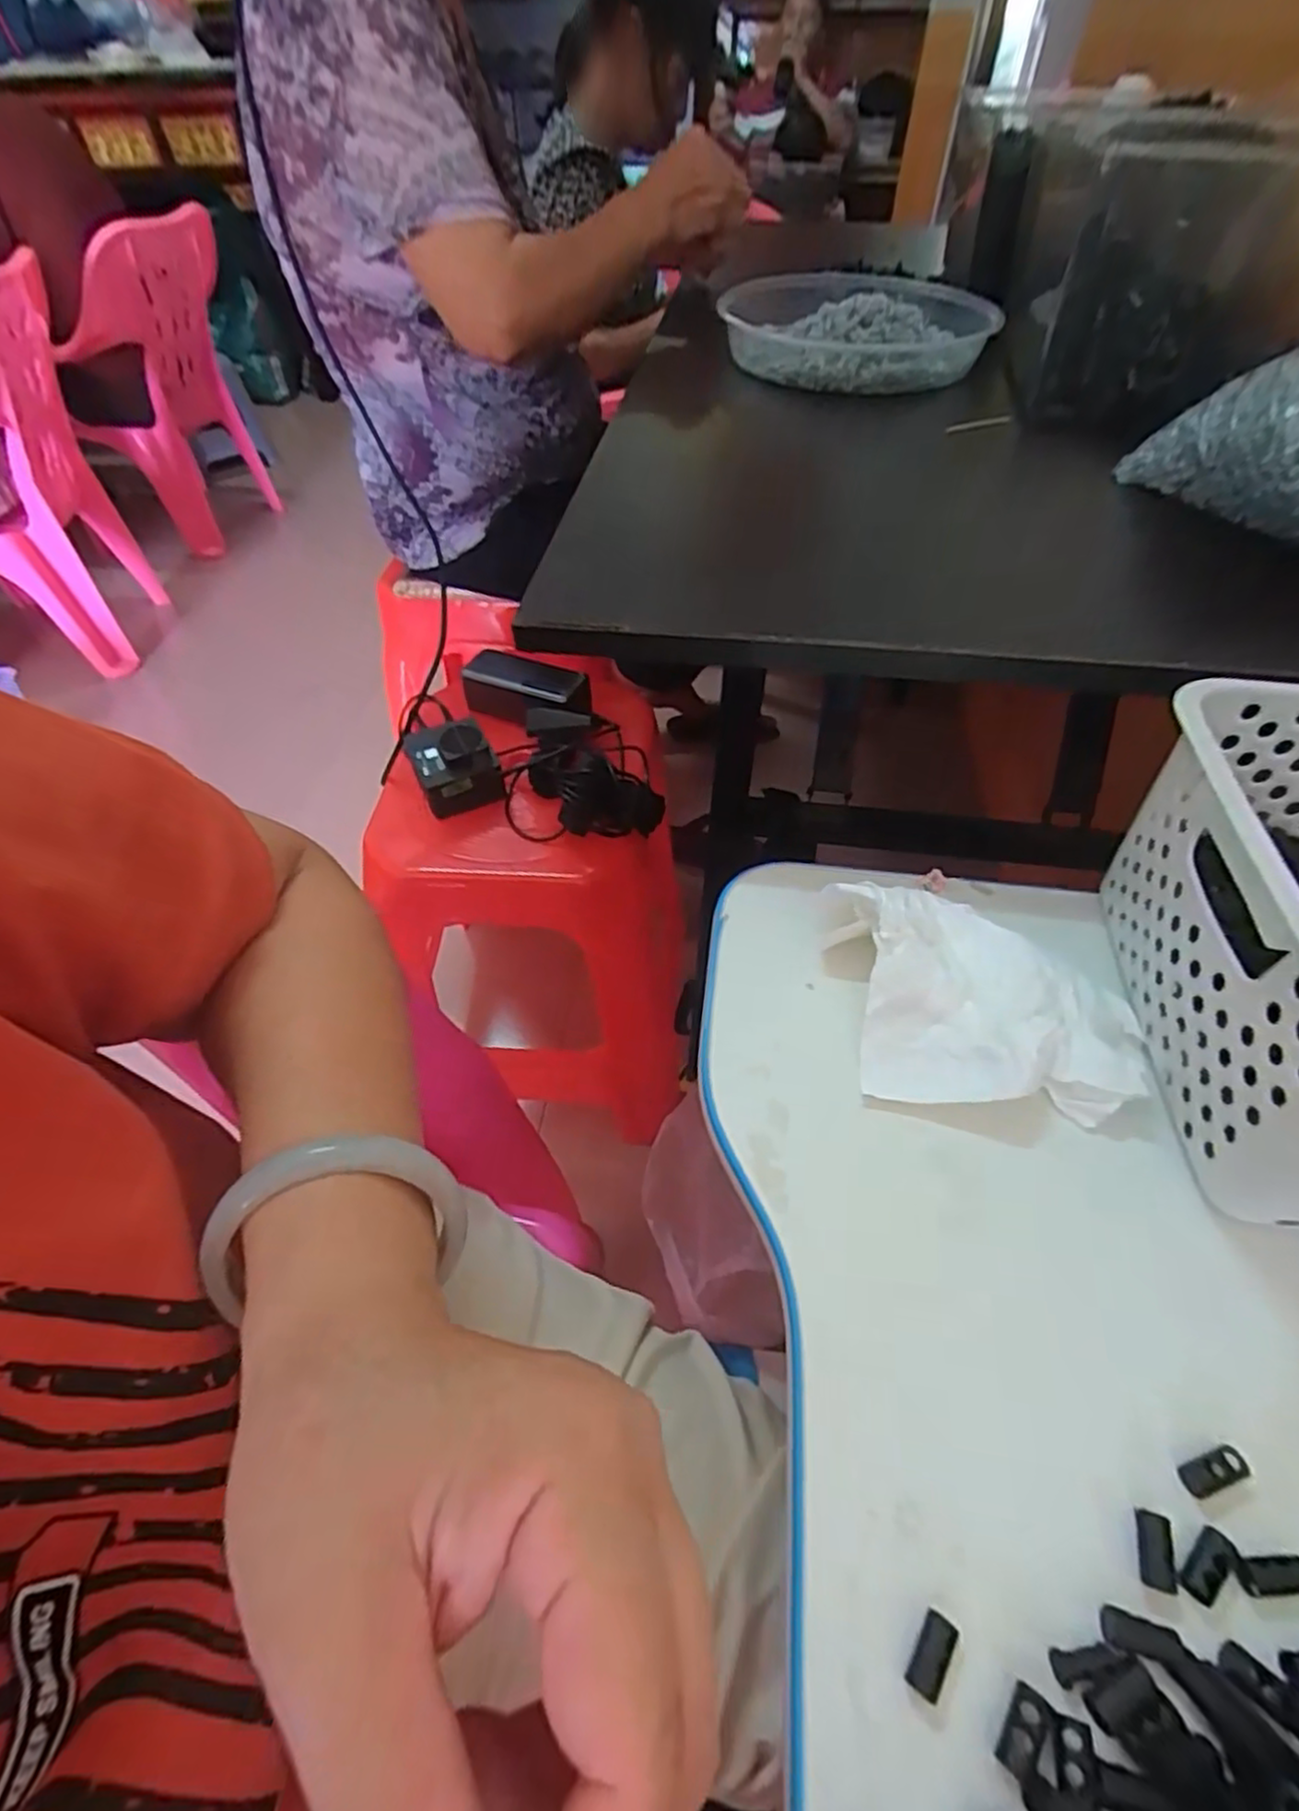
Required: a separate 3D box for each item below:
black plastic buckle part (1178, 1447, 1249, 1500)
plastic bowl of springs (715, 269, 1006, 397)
[{"bbox_3d":[0.176,0.176,0.223,0.020,0.005,0.009,-16,53,-12],"label":"black plastic buckle part"},{"bbox_3d":[0.178,-0.508,0.628,0.232,0.044,0.212,9,51,8],"label":"plastic bowl of springs"}]

